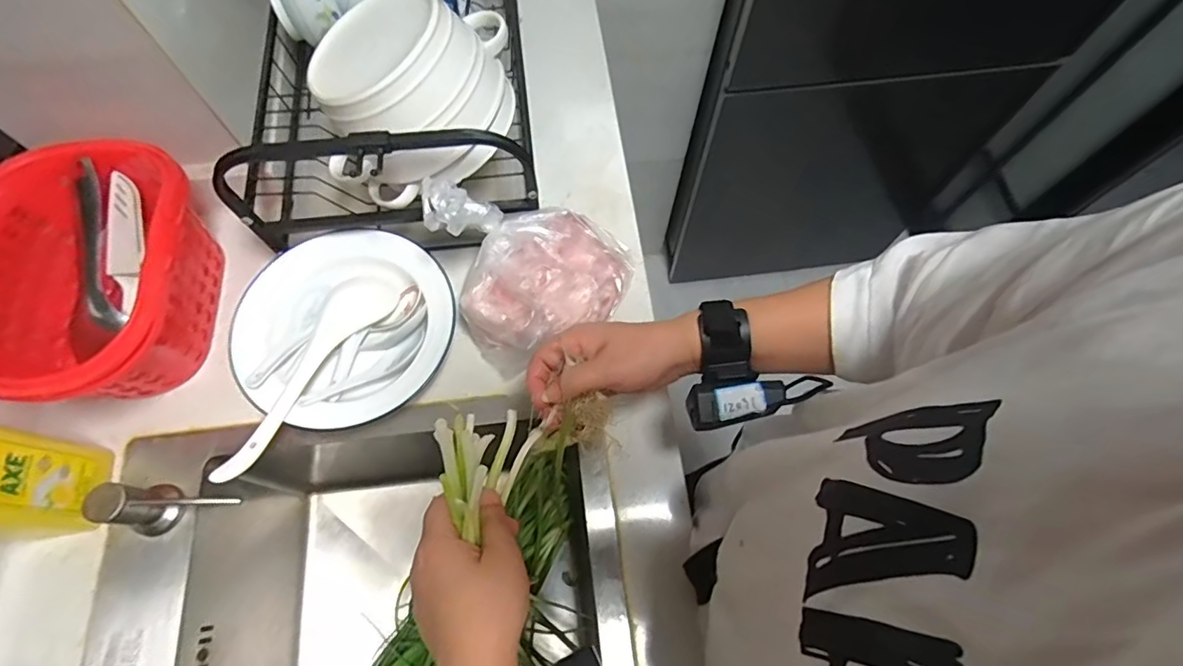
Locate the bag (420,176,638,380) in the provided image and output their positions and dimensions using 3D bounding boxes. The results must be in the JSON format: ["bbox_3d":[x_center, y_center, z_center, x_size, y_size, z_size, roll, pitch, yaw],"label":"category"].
[{"bbox_3d":[-0.052,-0.076,0.493,0.169,0.104,0.148,-33,73,-14],"label":"bag"}]

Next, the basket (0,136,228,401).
[{"bbox_3d":[-0.435,-0.050,0.472,0.164,0.116,0.220,13,69,3],"label":"basket"}]

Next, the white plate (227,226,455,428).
[{"bbox_3d":[-0.234,-0.010,0.509,0.203,0.032,0.194,1,68,-1],"label":"white plate"}]

